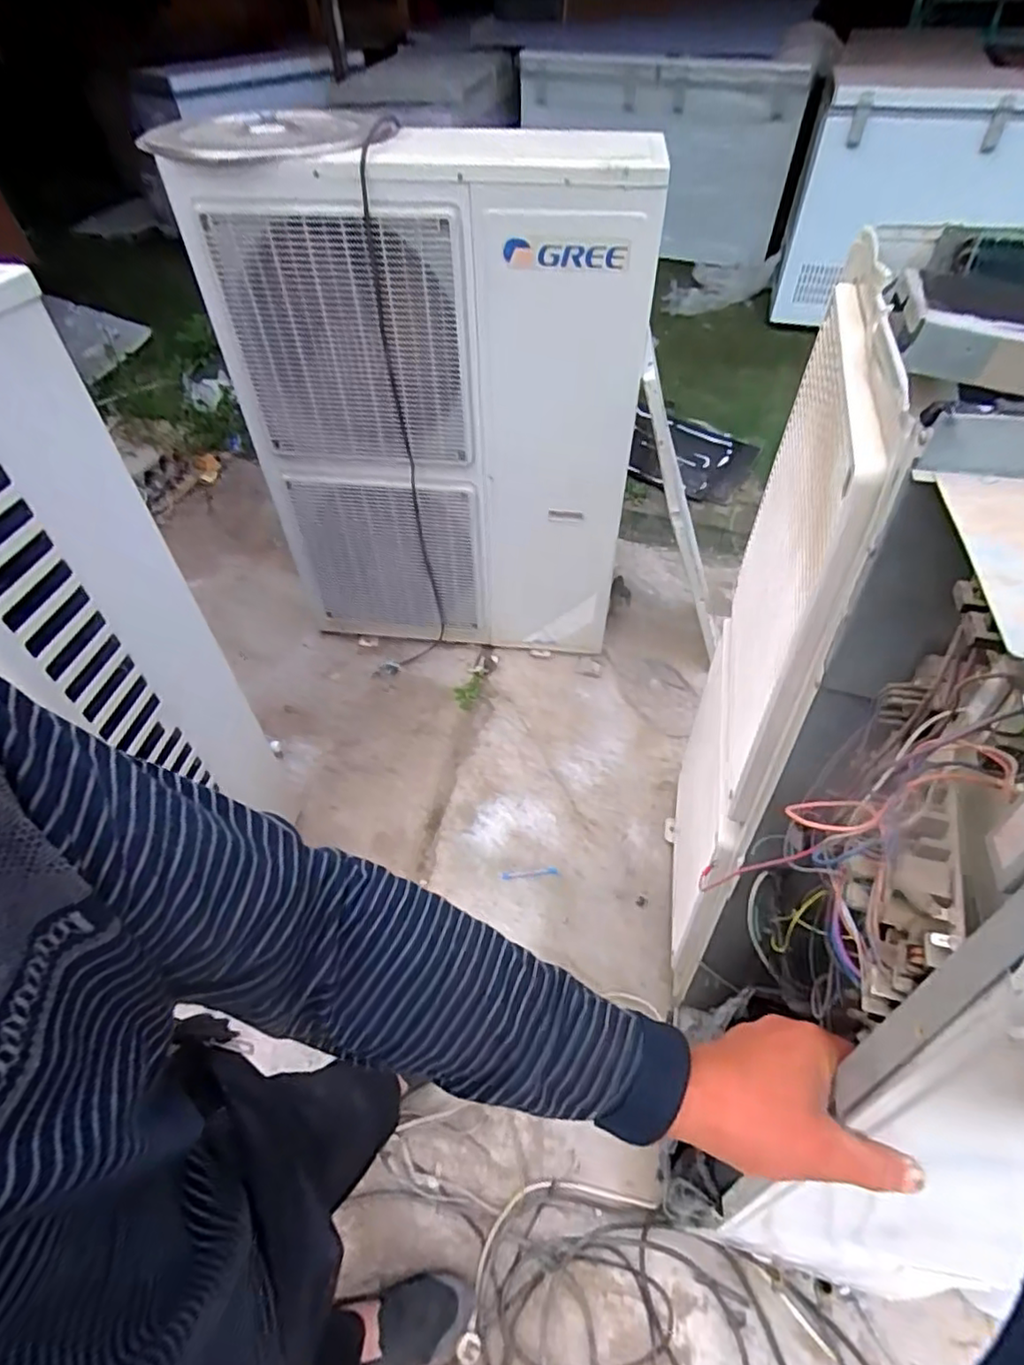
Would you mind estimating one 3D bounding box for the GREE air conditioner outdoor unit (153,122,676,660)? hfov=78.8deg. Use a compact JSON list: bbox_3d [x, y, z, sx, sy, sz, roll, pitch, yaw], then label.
[{"bbox_3d":[-0.191,-0.675,1.698,0.989,1.211,0.330,4,48,4],"label":"GREE air conditioner outdoor unit"}]

